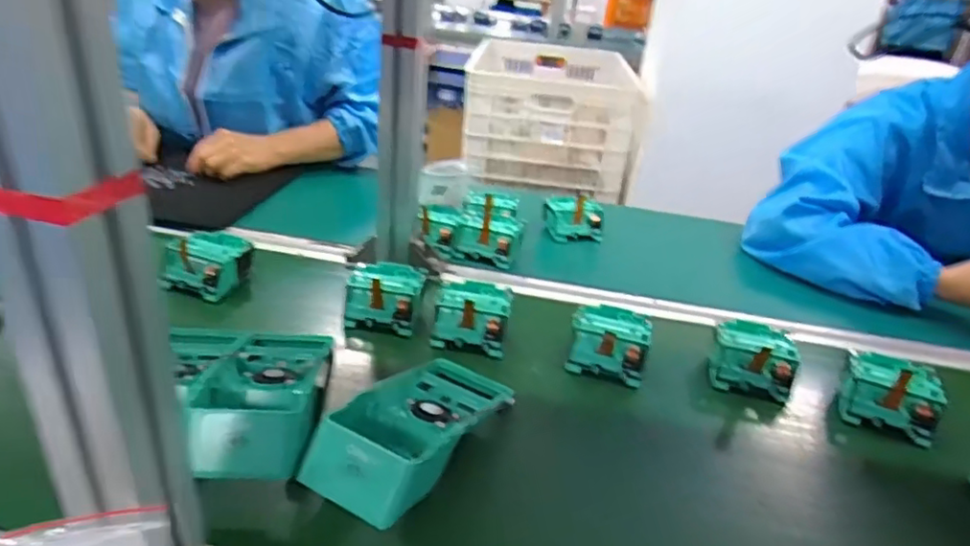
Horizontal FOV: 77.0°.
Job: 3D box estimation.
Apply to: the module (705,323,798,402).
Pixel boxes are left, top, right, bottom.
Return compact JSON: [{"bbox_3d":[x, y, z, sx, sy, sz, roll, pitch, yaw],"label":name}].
[{"bbox_3d":[0.270,0.084,0.614,0.079,0.045,0.077,14,29,17],"label":"module"}]

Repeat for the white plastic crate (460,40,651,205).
[{"bbox_3d":[0.198,-0.494,1.875,0.468,0.291,0.649,6,28,2],"label":"white plastic crate"}]

